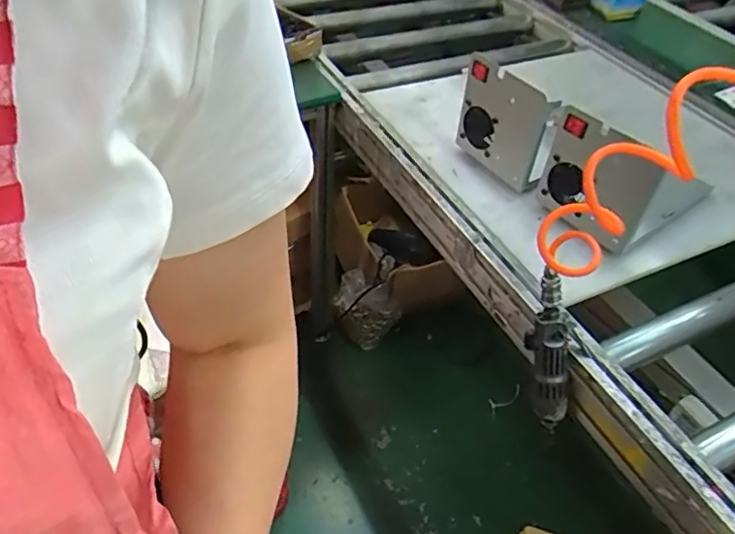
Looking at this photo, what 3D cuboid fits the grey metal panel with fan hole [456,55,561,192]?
[{"bbox_3d":[0.200,-0.218,0.898,0.023,0.165,0.168,-27,53,-28],"label":"grey metal panel with fan hole"}]

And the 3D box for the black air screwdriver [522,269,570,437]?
[{"bbox_3d":[0.221,0.107,0.708,0.052,0.215,0.033,-11,19,-16],"label":"black air screwdriver"}]

